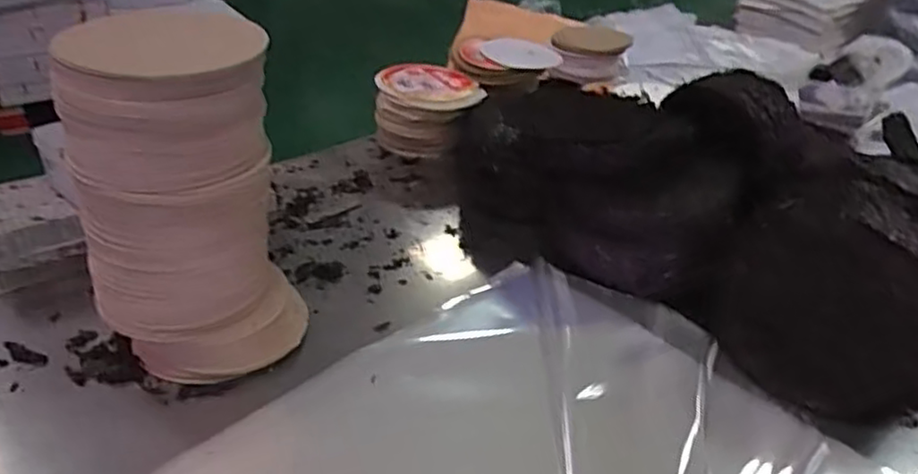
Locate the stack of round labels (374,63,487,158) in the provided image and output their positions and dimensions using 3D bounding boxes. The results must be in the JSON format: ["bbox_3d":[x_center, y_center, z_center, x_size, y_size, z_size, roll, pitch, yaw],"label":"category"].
[{"bbox_3d":[-0.047,-0.199,1.129,0.160,0.109,0.123,11,34,9],"label":"stack of round labels"}]

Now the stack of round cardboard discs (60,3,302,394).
[{"bbox_3d":[-0.247,-0.031,0.650,0.176,0.335,0.154,-11,37,-21],"label":"stack of round cardboard discs"}]

